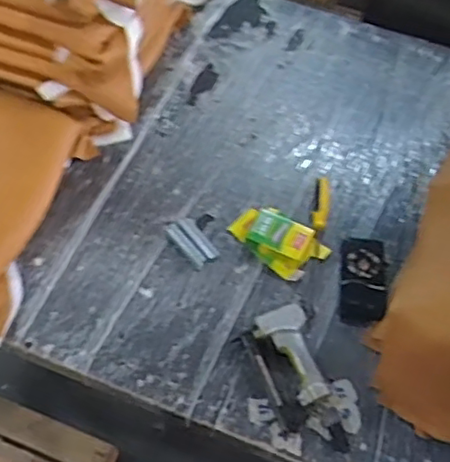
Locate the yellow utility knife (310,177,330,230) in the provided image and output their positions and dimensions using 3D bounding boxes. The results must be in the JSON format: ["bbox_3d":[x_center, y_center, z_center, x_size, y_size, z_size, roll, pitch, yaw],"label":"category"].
[{"bbox_3d":[0.189,-0.056,1.235,0.031,0.010,0.130,11,57,4],"label":"yellow utility knife"}]

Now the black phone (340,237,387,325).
[{"bbox_3d":[0.255,0.090,1.161,0.082,0.016,0.169,6,56,0],"label":"black phone"}]

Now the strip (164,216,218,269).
[{"bbox_3d":[-0.063,0.020,1.198,0.055,0.006,0.109,-30,63,-21],"label":"strip"}]

